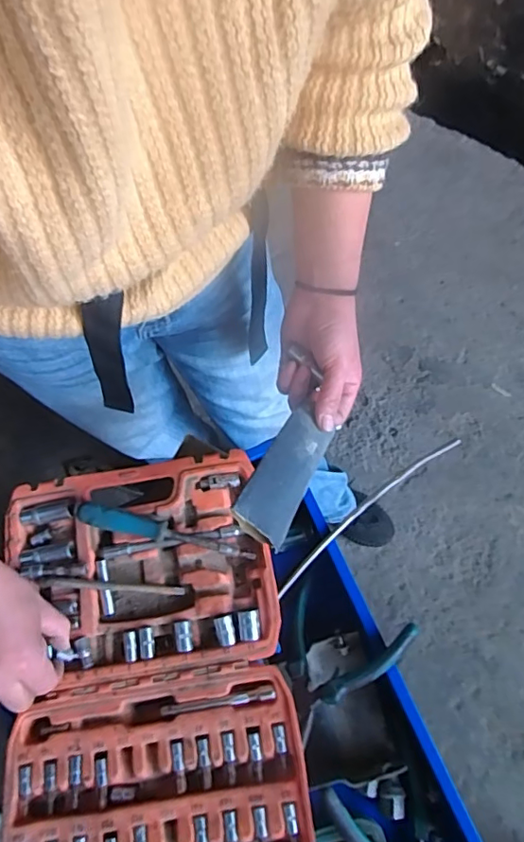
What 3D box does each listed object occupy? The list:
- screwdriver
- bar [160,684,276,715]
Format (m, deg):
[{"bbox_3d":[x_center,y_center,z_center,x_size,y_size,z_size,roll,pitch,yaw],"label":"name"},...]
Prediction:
[{"bbox_3d":[-0.089,0.099,0.490,0.165,0.017,0.019,11,72,4],"label":"screwdriver"},{"bbox_3d":[-0.038,0.241,0.463,0.098,0.008,0.011,-11,72,-3],"label":"bar"}]

